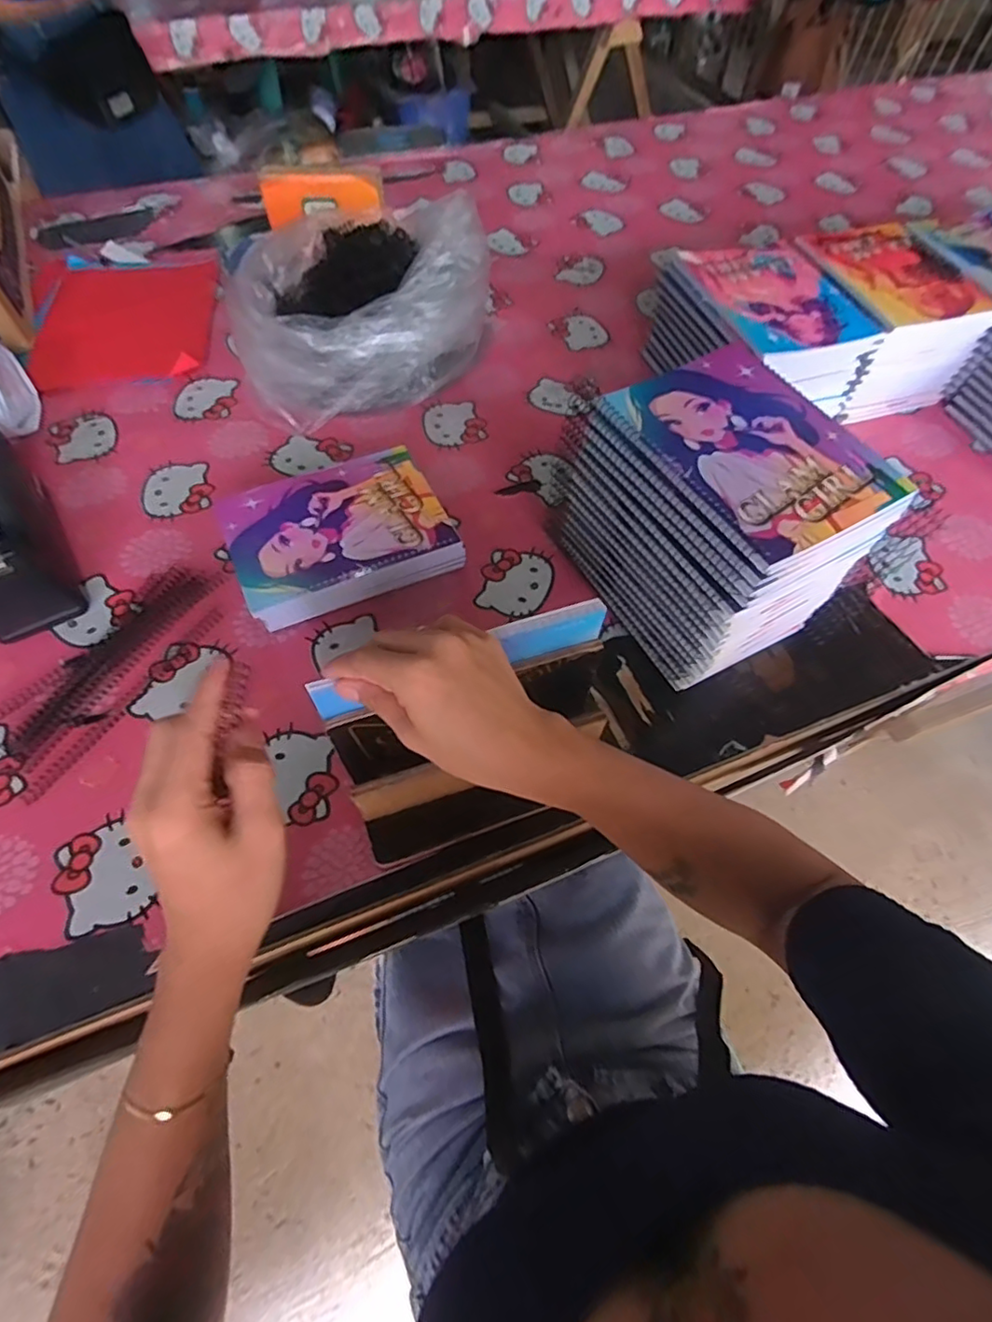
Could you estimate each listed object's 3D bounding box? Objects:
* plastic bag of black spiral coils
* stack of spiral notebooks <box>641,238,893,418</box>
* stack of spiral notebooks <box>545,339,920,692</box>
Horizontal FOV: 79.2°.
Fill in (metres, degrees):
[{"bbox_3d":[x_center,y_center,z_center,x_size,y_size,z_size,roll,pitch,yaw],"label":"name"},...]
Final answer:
[{"bbox_3d":[-0.169,-0.415,0.698,0.281,0.153,0.231,-30,64,-18],"label":"plastic bag of black spiral coils"},{"bbox_3d":[0.300,-0.372,0.705,0.175,0.120,0.199,-13,60,-9],"label":"stack of spiral notebooks"},{"bbox_3d":[0.179,-0.119,0.521,0.149,0.177,0.206,-26,63,-16],"label":"stack of spiral notebooks"}]

